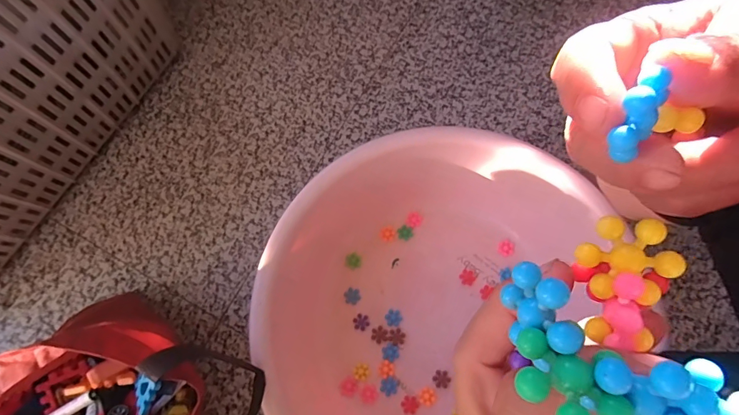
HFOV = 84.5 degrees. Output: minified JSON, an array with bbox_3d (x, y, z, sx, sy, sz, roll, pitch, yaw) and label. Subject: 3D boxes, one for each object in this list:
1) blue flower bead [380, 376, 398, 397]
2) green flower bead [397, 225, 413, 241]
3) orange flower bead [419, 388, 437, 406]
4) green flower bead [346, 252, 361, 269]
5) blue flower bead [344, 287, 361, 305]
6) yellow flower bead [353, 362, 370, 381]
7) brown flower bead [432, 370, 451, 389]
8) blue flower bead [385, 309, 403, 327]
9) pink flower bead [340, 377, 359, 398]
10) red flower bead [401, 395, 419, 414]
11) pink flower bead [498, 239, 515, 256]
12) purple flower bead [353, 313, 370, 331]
[{"bbox_3d":[0.030,0.270,0.614,0.026,0.004,0.026,0,73,1],"label":"blue flower bead"},{"bbox_3d":[0.059,0.041,0.673,0.026,0.005,0.023,20,74,6],"label":"green flower bead"},{"bbox_3d":[0.087,0.283,0.607,0.024,0.006,0.023,-14,74,-4],"label":"orange flower bead"},{"bbox_3d":[-0.026,0.087,0.667,0.024,0.005,0.025,0,73,1],"label":"green flower bead"},{"bbox_3d":[-0.027,0.143,0.656,0.024,0.004,0.027,-17,74,-4],"label":"blue flower bead"},{"bbox_3d":[-0.012,0.251,0.620,0.024,0.004,0.025,0,73,1],"label":"yellow flower bead"},{"bbox_3d":[0.109,0.260,0.615,0.024,0.006,0.026,0,73,1],"label":"brown flower bead"},{"bbox_3d":[0.039,0.176,0.648,0.026,0.004,0.027,0,73,1],"label":"blue flower bead"},{"bbox_3d":[-0.031,0.270,0.612,0.026,0.004,0.027,23,75,7],"label":"pink flower bead"},{"bbox_3d":[0.060,0.293,0.603,0.025,0.004,0.025,23,75,7],"label":"red flower bead"},{"bbox_3d":[0.223,0.066,0.666,0.025,0.011,0.024,0,73,1],"label":"pink flower bead"},{"bbox_3d":[-0.013,0.182,0.644,0.026,0.004,0.024,0,73,1],"label":"purple flower bead"}]

